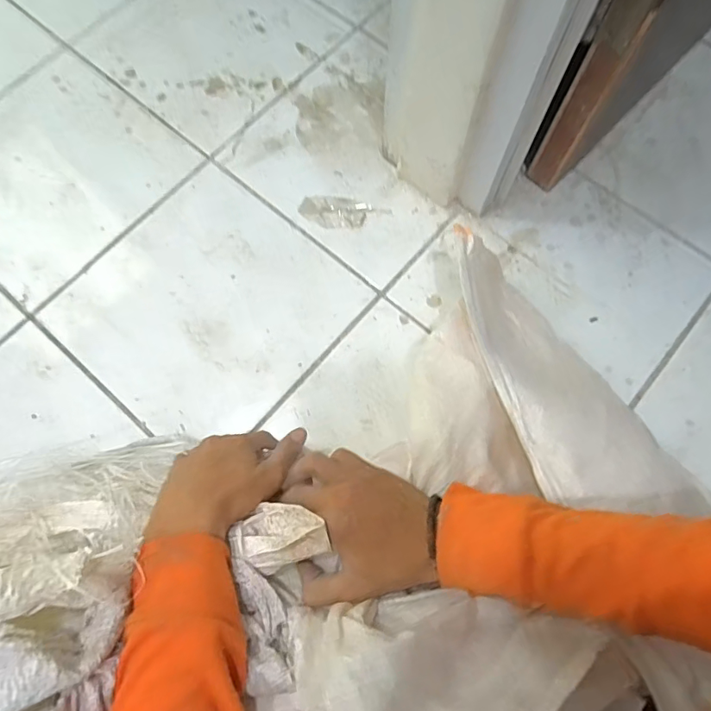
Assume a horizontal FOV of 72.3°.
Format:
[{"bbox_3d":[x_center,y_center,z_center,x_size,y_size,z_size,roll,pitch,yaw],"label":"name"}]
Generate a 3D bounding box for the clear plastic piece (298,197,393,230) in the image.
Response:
[{"bbox_3d":[-0.014,-0.183,0.622,0.111,0.004,0.042,3,72,2],"label":"clear plastic piece"}]

